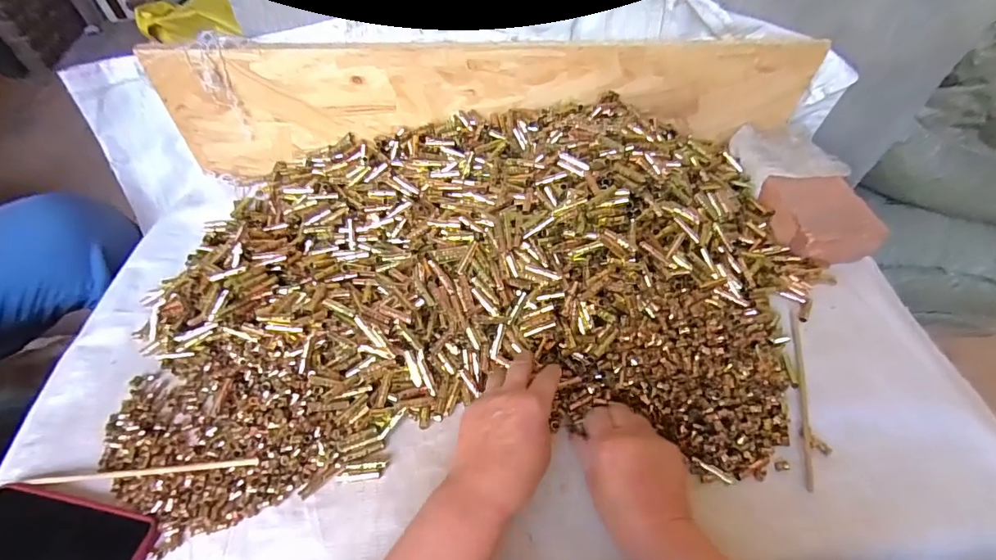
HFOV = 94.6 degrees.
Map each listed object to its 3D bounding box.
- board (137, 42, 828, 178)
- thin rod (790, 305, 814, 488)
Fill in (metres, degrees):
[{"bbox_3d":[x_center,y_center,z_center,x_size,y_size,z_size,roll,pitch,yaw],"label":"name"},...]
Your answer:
[{"bbox_3d":[0.013,-0.253,0.637,0.871,0.161,0.034,-4,53,-4],"label":"board"},{"bbox_3d":[0.326,0.116,0.492,0.013,0.010,0.212,15,54,10],"label":"thin rod"}]

